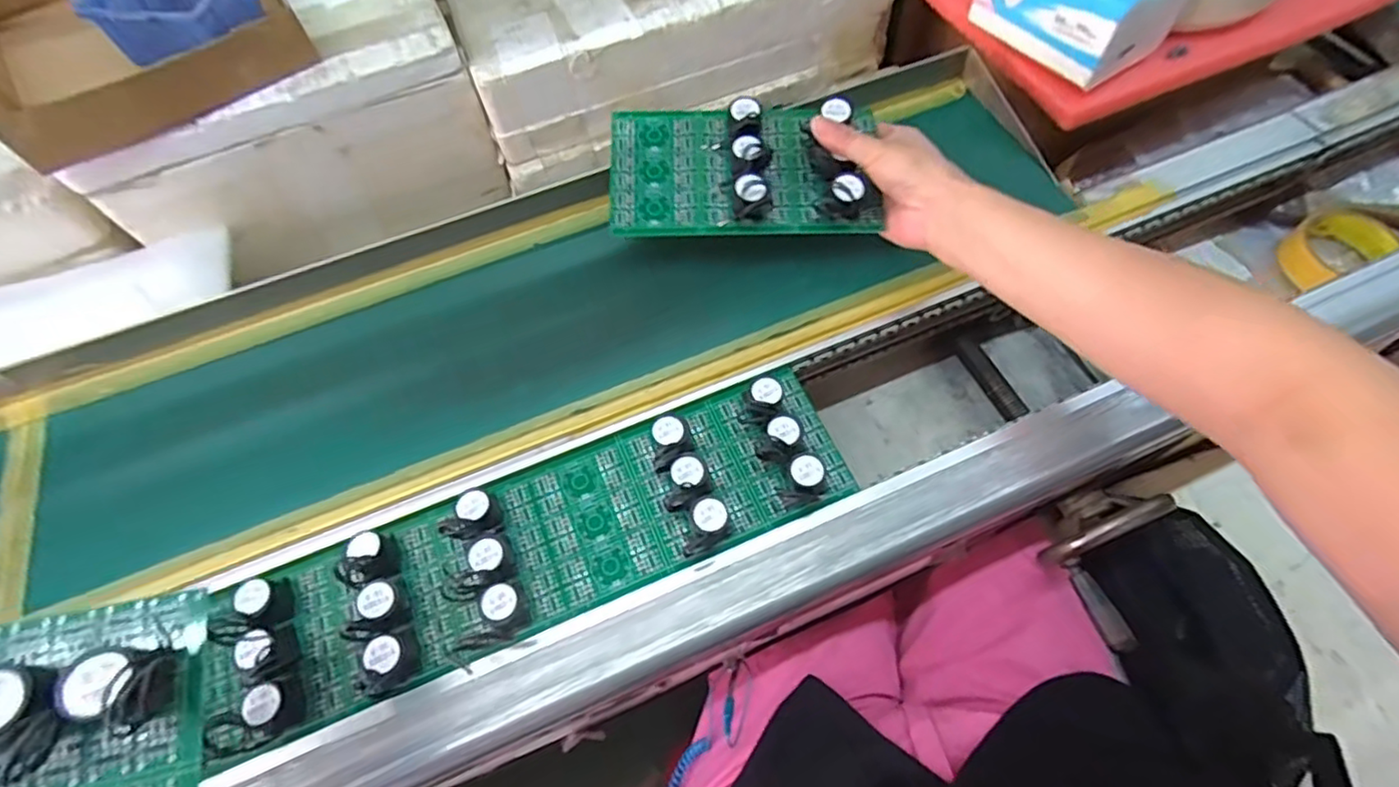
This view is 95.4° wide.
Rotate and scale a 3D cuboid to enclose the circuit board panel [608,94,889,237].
[{"bbox_3d":[0.032,-0.171,0.468,0.201,0.043,0.108,-2,76,0],"label":"circuit board panel"}]

